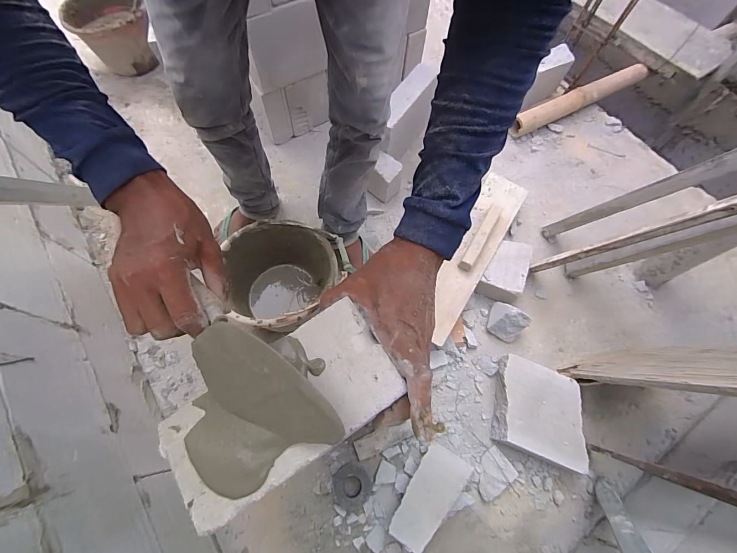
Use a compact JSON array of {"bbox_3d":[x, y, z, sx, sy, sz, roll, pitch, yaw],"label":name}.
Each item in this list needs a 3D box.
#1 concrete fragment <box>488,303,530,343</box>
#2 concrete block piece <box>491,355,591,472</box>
[{"bbox_3d":[0.359,0.115,0.892,0.098,0.094,0.074,42,71,15],"label":"concrete fragment"},{"bbox_3d":[0.402,0.316,0.811,0.189,0.074,0.211,14,66,4],"label":"concrete block piece"}]

